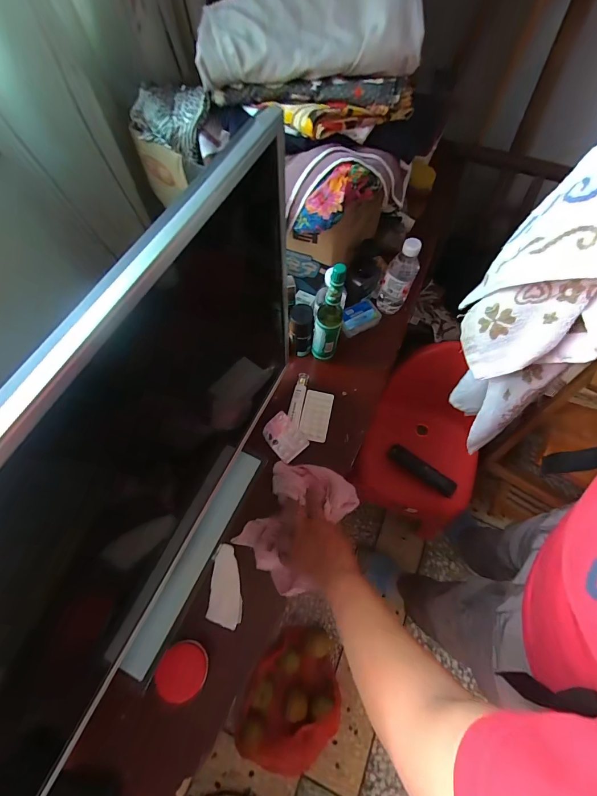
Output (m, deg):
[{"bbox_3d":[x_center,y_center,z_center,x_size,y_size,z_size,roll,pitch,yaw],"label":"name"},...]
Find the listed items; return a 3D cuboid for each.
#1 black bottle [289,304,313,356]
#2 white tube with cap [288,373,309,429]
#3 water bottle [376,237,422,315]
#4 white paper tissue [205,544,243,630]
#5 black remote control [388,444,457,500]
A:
[{"bbox_3d":[0.006,-0.132,0.693,0.044,0.112,0.044,2,63,0],"label":"black bottle"},{"bbox_3d":[0.000,0.003,0.684,0.025,0.021,0.117,10,64,4],"label":"white tube with cap"},{"bbox_3d":[0.214,-0.258,0.726,0.061,0.177,0.061,24,65,11],"label":"water bottle"},{"bbox_3d":[-0.118,0.302,0.561,0.051,0.008,0.116,-2,63,-2],"label":"white paper tissue"},{"bbox_3d":[0.345,0.199,0.968,0.196,0.031,0.043,39,69,17],"label":"black remote control"}]

